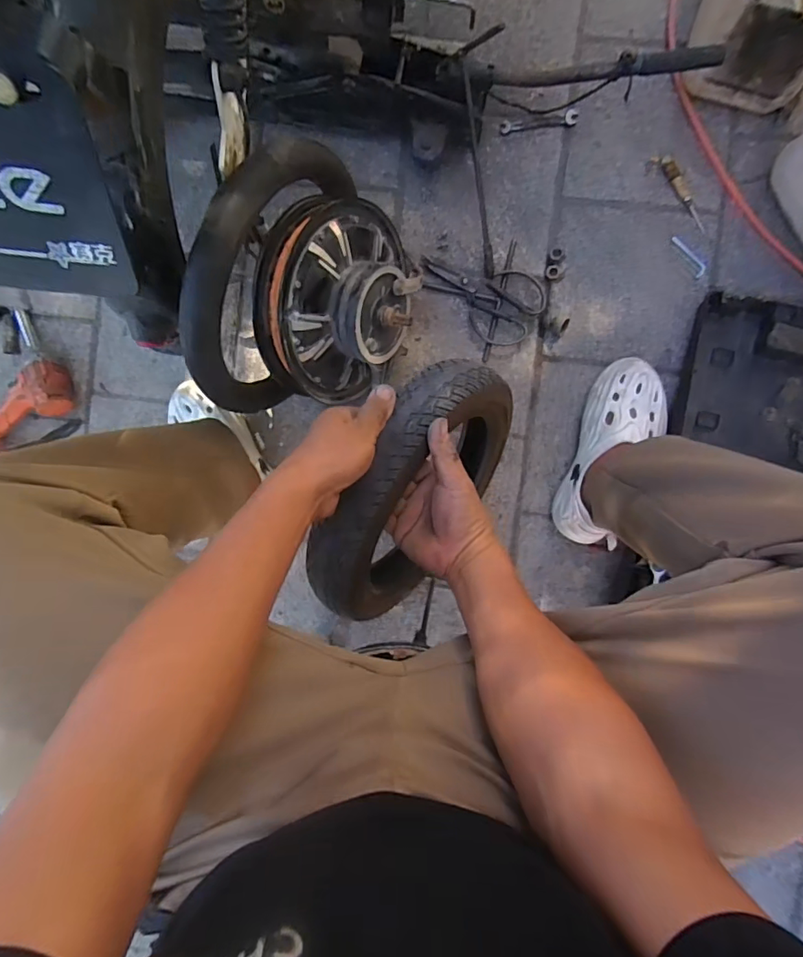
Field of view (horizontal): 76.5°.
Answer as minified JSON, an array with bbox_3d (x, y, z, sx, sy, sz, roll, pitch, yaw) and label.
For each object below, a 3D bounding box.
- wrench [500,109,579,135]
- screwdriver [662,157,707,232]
[{"bbox_3d":[0.221,-0.573,0.819,0.120,0.004,0.022,-6,86,3],"label":"wrench"},{"bbox_3d":[0.443,-0.448,0.798,0.023,0.012,0.132,-24,85,1],"label":"screwdriver"}]

